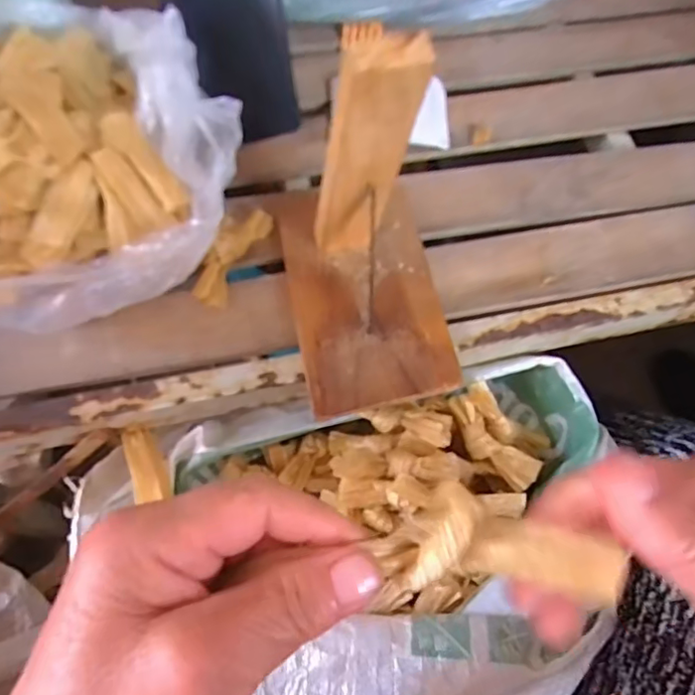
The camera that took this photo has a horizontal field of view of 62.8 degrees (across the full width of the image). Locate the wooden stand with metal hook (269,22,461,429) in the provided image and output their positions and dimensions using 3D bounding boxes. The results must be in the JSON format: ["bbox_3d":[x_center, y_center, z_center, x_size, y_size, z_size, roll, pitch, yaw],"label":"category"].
[{"bbox_3d":[0.014,-0.071,0.336,0.101,0.188,0.168,-10,65,-7],"label":"wooden stand with metal hook"}]

